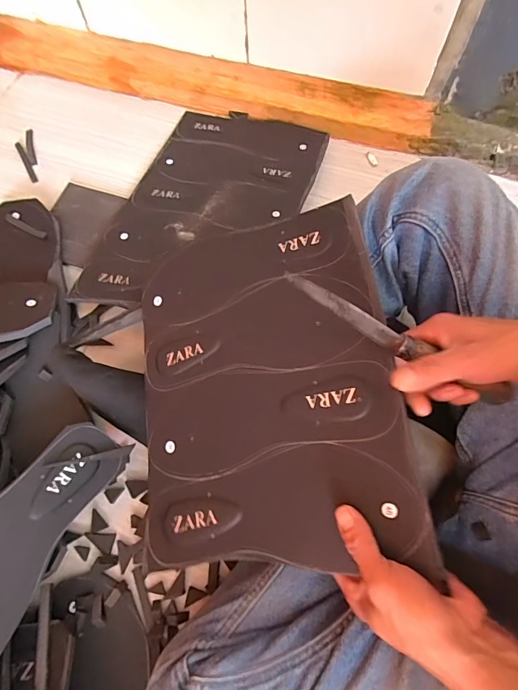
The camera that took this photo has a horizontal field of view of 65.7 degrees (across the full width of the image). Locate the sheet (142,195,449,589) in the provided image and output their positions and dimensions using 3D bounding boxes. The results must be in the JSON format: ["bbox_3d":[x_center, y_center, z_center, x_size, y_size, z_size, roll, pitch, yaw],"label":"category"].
[{"bbox_3d":[-0.004,0.027,0.396,0.259,0.011,0.334,-13,68,21],"label":"sheet"}]

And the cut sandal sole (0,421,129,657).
[{"bbox_3d":[-0.231,0.181,0.375,0.097,0.015,0.241,39,54,-16],"label":"cut sandal sole"}]

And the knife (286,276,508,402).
[{"bbox_3d":[0.115,-0.002,0.333,0.211,0.024,0.013,29,69,-5],"label":"knife"}]

